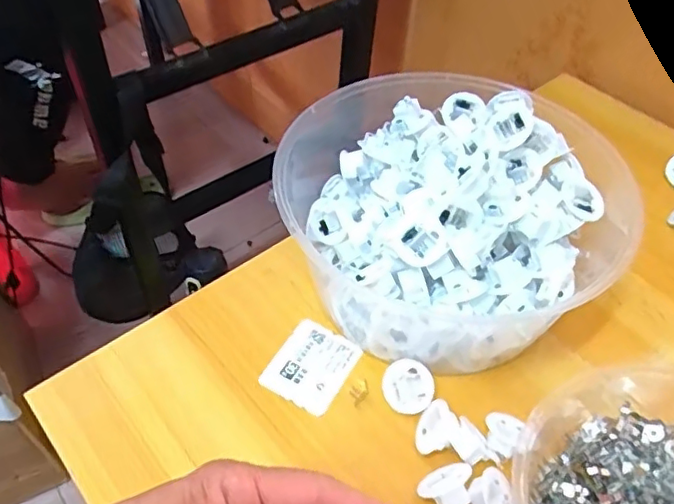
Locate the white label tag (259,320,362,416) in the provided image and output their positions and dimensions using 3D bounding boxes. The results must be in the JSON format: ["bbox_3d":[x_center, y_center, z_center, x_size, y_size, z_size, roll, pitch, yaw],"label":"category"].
[{"bbox_3d":[-0.017,0.077,0.399,0.049,0.004,0.061,27,52,15],"label":"white label tag"}]

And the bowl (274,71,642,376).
[{"bbox_3d":[0.083,-0.036,0.422,0.215,0.079,0.208,1,50,-1],"label":"bowl"}]

